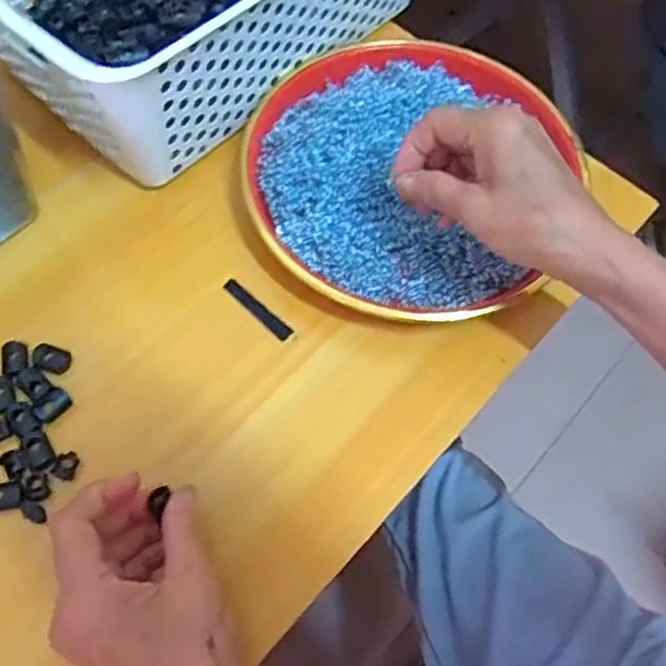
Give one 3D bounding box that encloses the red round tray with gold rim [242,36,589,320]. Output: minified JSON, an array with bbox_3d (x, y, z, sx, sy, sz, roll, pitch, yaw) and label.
[{"bbox_3d":[0.048,-0.110,0.448,0.202,0.021,0.214,1,66,-3],"label":"red round tray with gold rim"}]

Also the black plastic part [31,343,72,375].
[{"bbox_3d":[-0.163,0.014,0.392,0.021,0.004,0.017,16,66,4],"label":"black plastic part"}]

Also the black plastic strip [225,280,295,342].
[{"bbox_3d":[-0.047,-0.016,0.420,0.054,0.004,0.010,41,70,14],"label":"black plastic strip"}]

